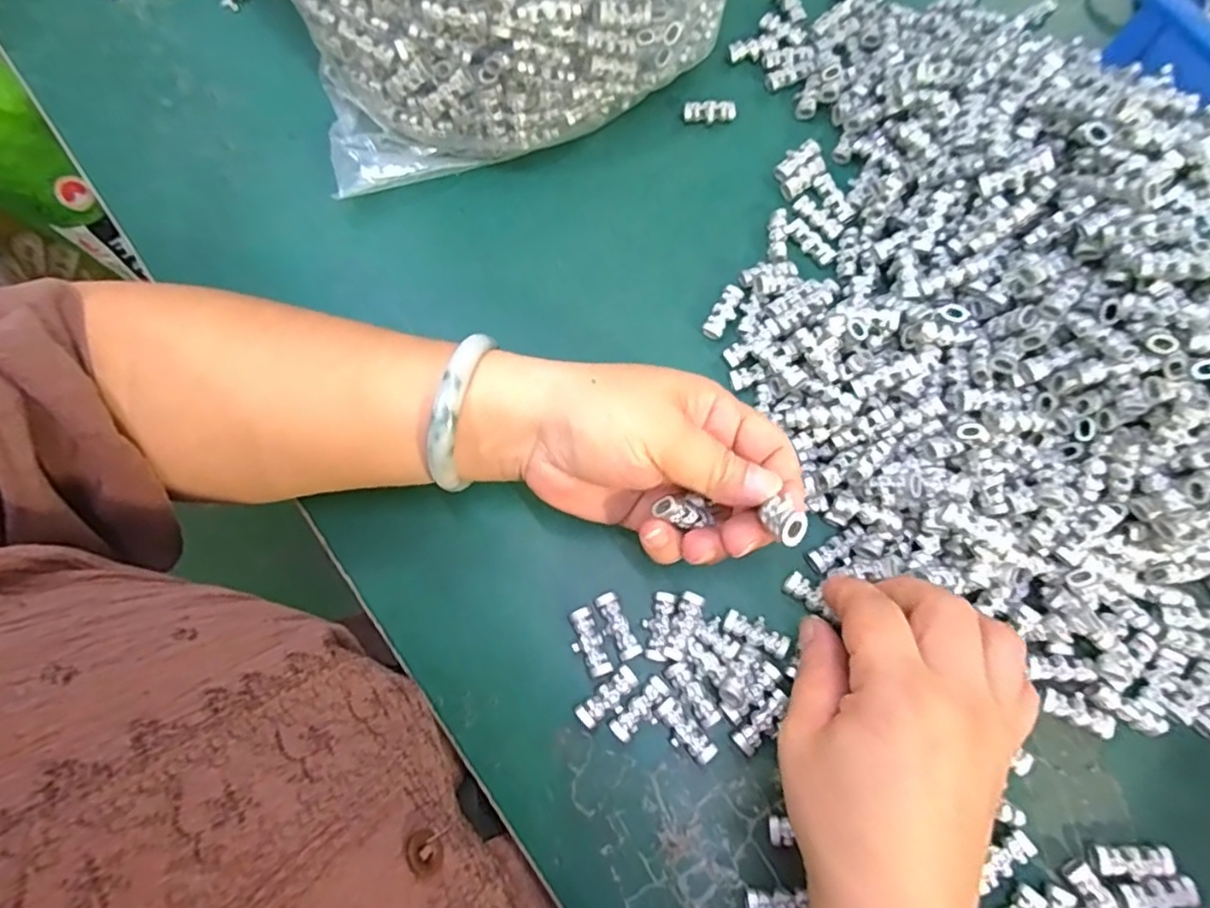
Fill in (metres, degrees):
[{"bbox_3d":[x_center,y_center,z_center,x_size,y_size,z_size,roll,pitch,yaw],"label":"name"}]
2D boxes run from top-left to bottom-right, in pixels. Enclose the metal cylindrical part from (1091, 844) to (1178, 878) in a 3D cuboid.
[{"bbox_3d":[0.217,0.167,0.259,0.031,0.008,0.011,0,73,-1],"label":"metal cylindrical part"}]

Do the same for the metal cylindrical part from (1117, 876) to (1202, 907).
[{"bbox_3d":[0.224,0.178,0.256,0.031,0.007,0.011,-9,74,-4],"label":"metal cylindrical part"}]

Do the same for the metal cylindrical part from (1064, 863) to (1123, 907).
[{"bbox_3d":[0.199,0.182,0.255,0.013,0.007,0.029,-32,76,-10],"label":"metal cylindrical part"}]

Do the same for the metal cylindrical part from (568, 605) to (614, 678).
[{"bbox_3d":[-0.008,0.084,0.280,0.013,0.006,0.030,-22,75,-7],"label":"metal cylindrical part"}]

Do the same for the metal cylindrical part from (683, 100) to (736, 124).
[{"bbox_3d":[0.062,-0.201,0.373,0.031,0.010,0.010,3,73,0],"label":"metal cylindrical part"}]

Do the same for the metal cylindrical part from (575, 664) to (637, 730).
[{"bbox_3d":[0.001,0.107,0.274,0.031,0.007,0.013,-37,77,-11],"label":"metal cylindrical part"}]

